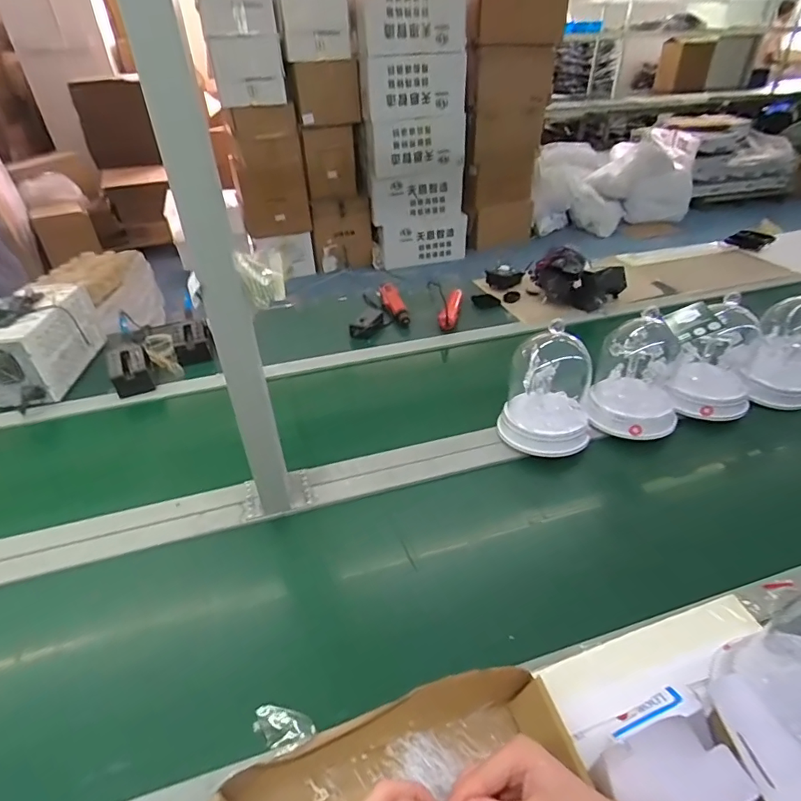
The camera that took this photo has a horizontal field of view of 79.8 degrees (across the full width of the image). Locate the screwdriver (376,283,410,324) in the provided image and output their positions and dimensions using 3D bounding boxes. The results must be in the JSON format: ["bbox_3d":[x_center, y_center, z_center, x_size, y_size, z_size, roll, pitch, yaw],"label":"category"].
[{"bbox_3d":[-0.019,-0.251,1.274,0.051,0.049,0.219,-11,38,-12],"label":"screwdriver"}]

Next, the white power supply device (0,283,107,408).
[{"bbox_3d":[-0.755,-0.126,1.009,0.122,0.150,0.271,-1,37,0],"label":"white power supply device"}]

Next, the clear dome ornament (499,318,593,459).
[{"bbox_3d":[0.250,-0.017,0.799,0.148,0.176,0.132,11,39,16],"label":"clear dome ornament"}]

